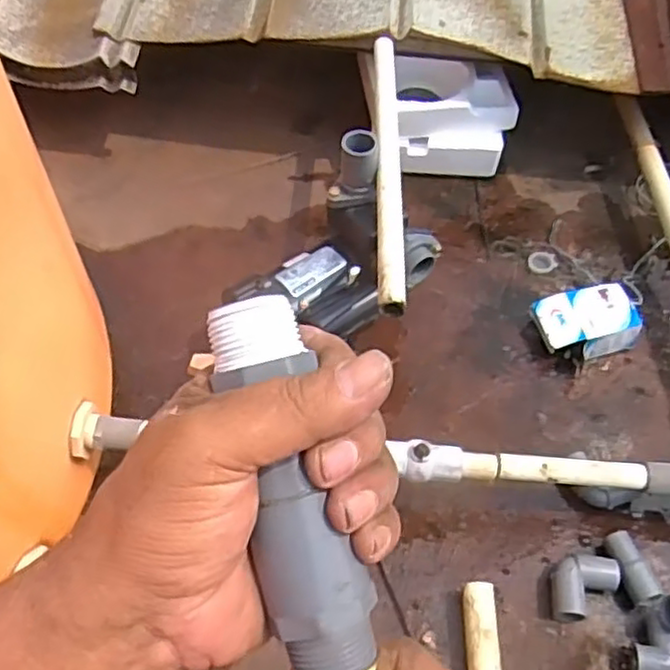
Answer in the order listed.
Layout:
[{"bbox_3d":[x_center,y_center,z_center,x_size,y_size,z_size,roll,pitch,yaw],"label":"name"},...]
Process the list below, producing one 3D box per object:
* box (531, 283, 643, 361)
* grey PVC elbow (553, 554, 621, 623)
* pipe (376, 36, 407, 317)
[{"bbox_3d":[0.331,-0.015,0.918,0.130,0.058,0.084,-11,57,-10],"label":"box"},{"bbox_3d":[0.257,0.262,0.735,0.080,0.038,0.051,-29,61,-20],"label":"grey PVC elbow"},{"bbox_3d":[0.061,-0.207,0.800,0.026,0.026,0.465,3,51,0],"label":"pipe"}]

